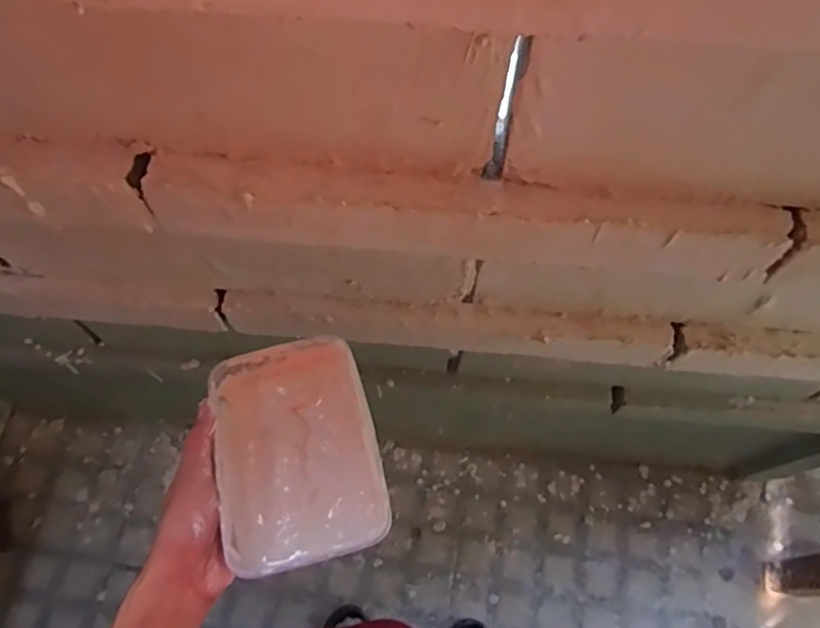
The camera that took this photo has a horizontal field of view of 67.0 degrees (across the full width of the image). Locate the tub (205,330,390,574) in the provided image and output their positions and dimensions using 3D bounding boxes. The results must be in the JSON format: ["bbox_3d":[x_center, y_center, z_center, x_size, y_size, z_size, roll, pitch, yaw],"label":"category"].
[{"bbox_3d":[-0.087,0.105,0.472,0.123,0.055,0.173,-19,57,-1],"label":"tub"}]

